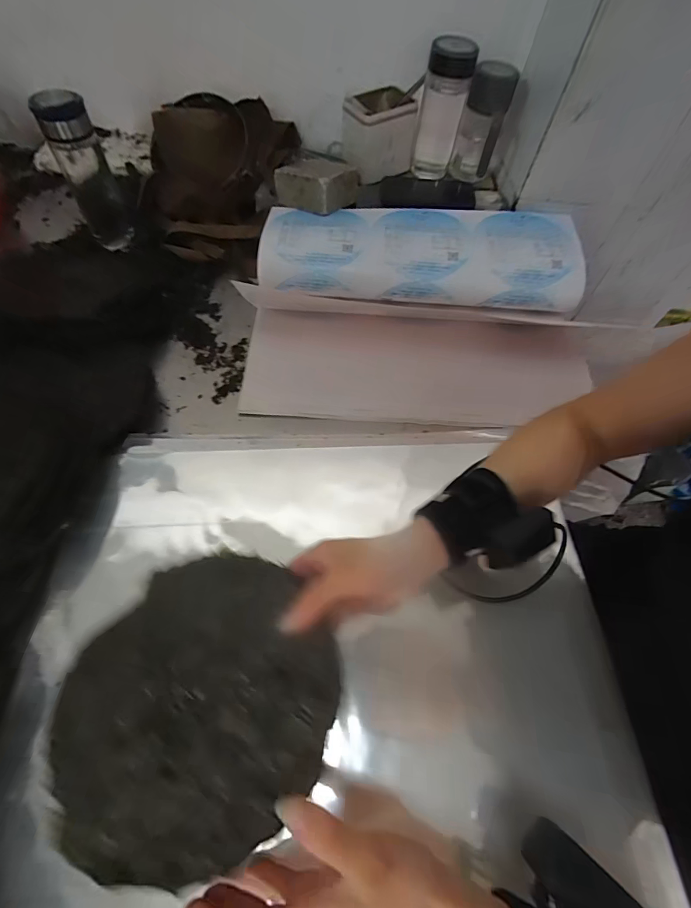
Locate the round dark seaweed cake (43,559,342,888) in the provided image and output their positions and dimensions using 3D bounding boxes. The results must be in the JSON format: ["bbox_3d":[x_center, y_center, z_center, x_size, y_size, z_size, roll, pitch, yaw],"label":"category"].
[{"bbox_3d":[-0.101,0.171,0.282,0.173,0.013,0.192,30,62,13],"label":"round dark seaweed cake"}]

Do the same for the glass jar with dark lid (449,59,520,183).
[{"bbox_3d":[0.246,-0.595,0.713,0.072,0.166,0.076,19,60,7],"label":"glass jar with dark lid"}]

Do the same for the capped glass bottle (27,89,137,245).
[{"bbox_3d":[-0.374,-0.404,0.578,0.067,0.178,0.054,-24,64,-17],"label":"capped glass bottle"}]

